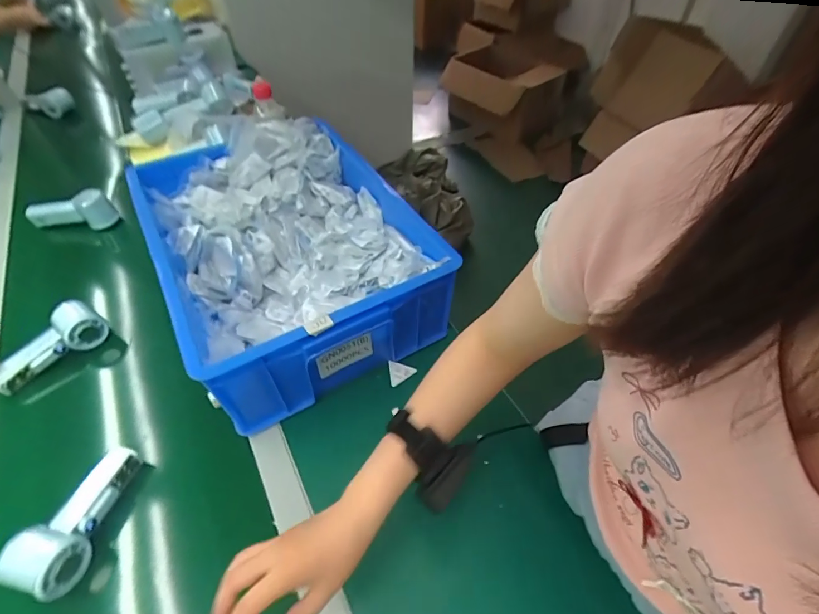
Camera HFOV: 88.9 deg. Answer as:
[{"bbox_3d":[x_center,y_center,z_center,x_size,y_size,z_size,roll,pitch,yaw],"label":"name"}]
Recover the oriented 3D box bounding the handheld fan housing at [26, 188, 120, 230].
[{"bbox_3d":[-0.654,-0.179,0.808,0.145,0.058,0.048,-18,53,-14],"label":"handheld fan housing"}]

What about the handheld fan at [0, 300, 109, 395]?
[{"bbox_3d":[-0.536,0.056,0.612,0.058,0.048,0.149,31,57,23],"label":"handheld fan"}]

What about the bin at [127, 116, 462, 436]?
[{"bbox_3d":[-0.186,-0.087,0.647,0.338,0.158,0.439,-26,55,-19],"label":"bin"}]

